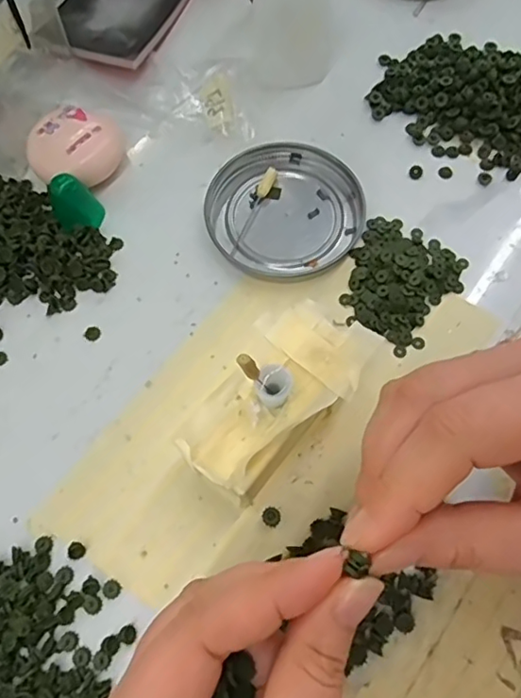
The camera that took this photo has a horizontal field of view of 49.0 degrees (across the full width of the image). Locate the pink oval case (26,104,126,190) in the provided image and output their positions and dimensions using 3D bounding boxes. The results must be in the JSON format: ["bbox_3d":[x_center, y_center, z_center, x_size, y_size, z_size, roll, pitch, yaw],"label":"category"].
[{"bbox_3d":[-0.097,-0.104,0.299,0.044,0.018,0.040,-40,73,-13],"label":"pink oval case"}]

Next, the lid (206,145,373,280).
[{"bbox_3d":[0.012,-0.072,0.293,0.077,0.009,0.073,0,68,1],"label":"lid"}]

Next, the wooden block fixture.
[{"bbox_3d":[0.007,0.022,0.242,0.045,0.035,0.088,40,74,15],"label":"wooden block fixture"}]

